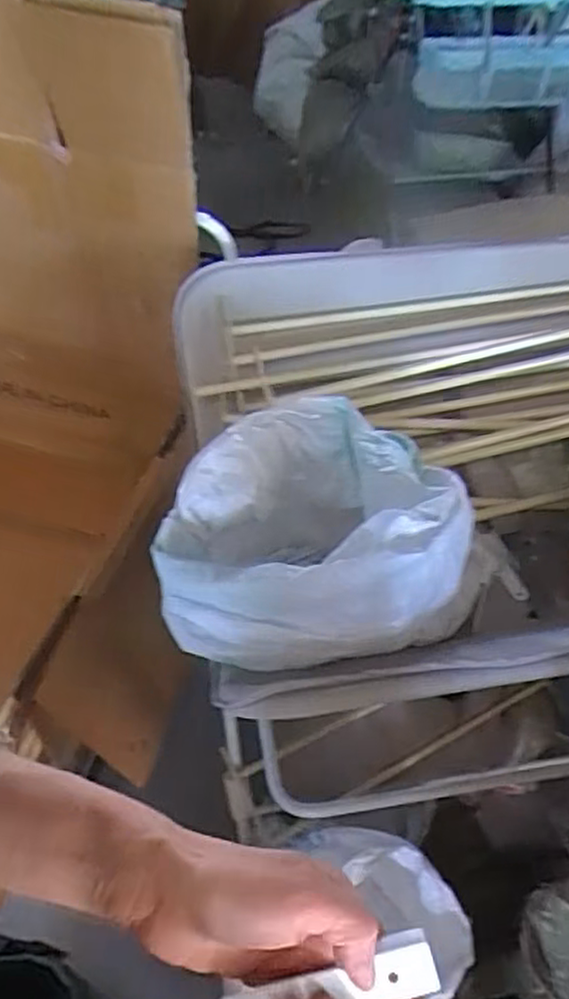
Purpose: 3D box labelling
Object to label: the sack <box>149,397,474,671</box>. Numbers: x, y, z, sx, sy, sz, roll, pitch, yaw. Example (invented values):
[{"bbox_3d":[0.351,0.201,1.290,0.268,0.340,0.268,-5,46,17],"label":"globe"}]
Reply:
[{"bbox_3d":[0.016,0.042,0.677,0.265,0.190,0.238,0,49,-2],"label":"sack"}]

